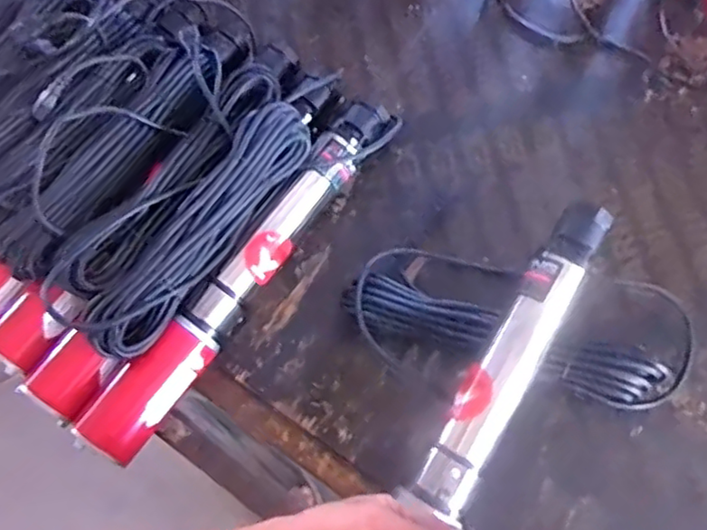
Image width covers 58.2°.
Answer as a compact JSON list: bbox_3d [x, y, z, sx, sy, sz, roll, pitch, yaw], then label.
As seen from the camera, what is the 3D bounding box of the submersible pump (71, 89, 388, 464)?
[{"bbox_3d":[-0.122,0.002,0.758,0.071,0.073,0.517,34,75,13],"label":"submersible pump"}]

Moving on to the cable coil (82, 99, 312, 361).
[{"bbox_3d":[-0.169,-0.046,0.721,0.075,0.050,0.344,31,75,14],"label":"cable coil"}]

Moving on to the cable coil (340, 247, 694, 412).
[{"bbox_3d":[0.184,0.070,0.731,0.389,0.047,0.142,9,71,6],"label":"cable coil"}]

